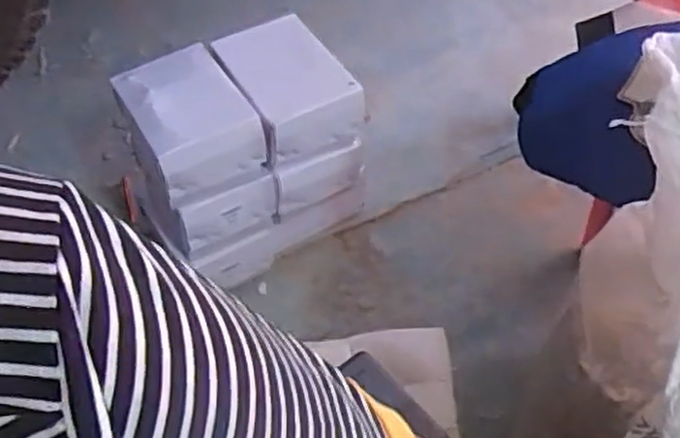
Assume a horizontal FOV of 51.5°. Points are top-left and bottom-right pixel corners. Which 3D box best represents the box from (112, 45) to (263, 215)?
[{"bbox_3d":[-0.185,-0.120,0.878,0.124,0.091,0.165,-26,55,-18],"label":"box"}]

